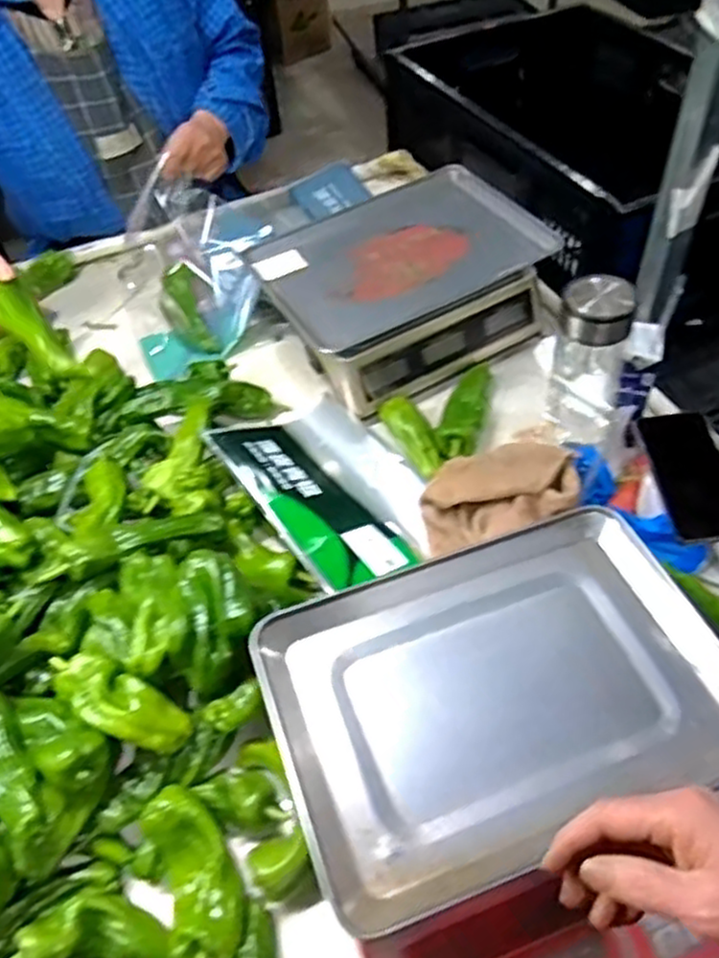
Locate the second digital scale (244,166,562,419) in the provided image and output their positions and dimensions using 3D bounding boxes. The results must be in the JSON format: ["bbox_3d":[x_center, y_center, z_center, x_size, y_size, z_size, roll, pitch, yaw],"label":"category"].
[{"bbox_3d":[0.047,-0.247,0.937,0.317,0.109,0.258,-28,53,-17],"label":"second digital scale"}]

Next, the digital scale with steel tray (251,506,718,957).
[{"bbox_3d":[0.120,0.203,0.559,0.320,0.101,0.312,-20,51,-11],"label":"digital scale with steel tray"}]

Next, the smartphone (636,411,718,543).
[{"bbox_3d":[0.318,-0.005,0.713,0.068,0.015,0.147,-7,49,0],"label":"smartphone"}]

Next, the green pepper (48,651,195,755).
[{"bbox_3d":[-0.197,0.178,0.603,0.126,0.032,0.048,28,56,7],"label":"green pepper"}]

